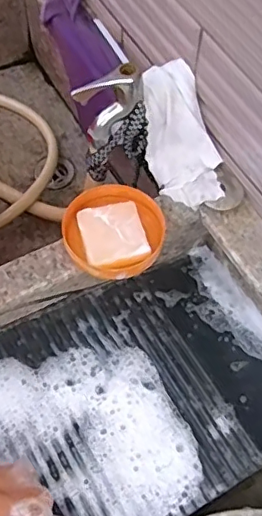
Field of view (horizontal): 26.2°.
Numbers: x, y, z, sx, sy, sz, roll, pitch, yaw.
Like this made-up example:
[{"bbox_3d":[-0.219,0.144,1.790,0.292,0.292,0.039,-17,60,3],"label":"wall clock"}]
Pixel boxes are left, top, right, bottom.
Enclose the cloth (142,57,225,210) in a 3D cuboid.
[{"bbox_3d":[0.050,-0.126,0.578,0.063,0.059,0.141,-16,100,-10],"label":"cloth"}]

